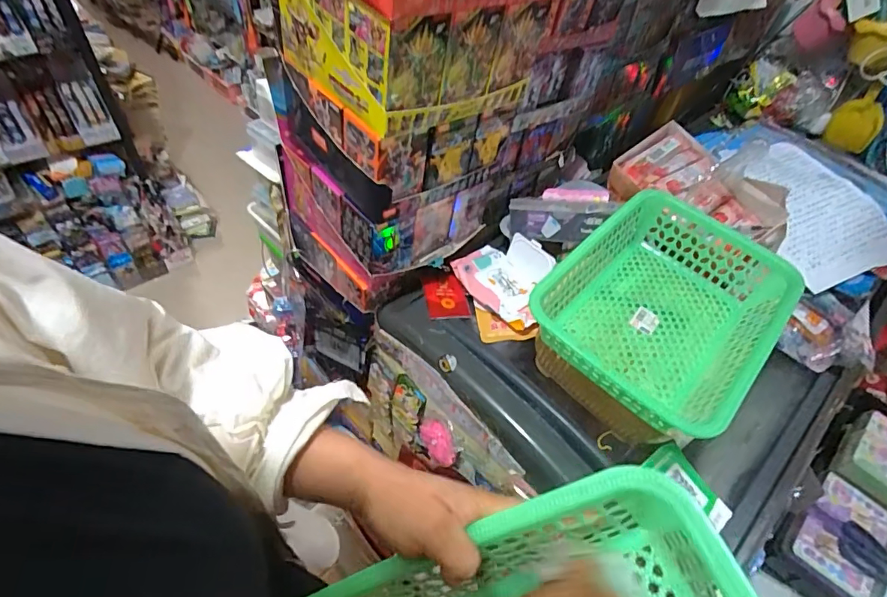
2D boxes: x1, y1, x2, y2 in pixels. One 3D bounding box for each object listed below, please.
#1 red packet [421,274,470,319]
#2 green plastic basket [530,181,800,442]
[{"bbox_3d":[0.001,-0.005,0.754,0.061,0.007,0.091,-8,50,-10],"label":"red packet"},{"bbox_3d":[0.270,0.007,0.583,0.222,0.091,0.309,35,54,24],"label":"green plastic basket"}]

